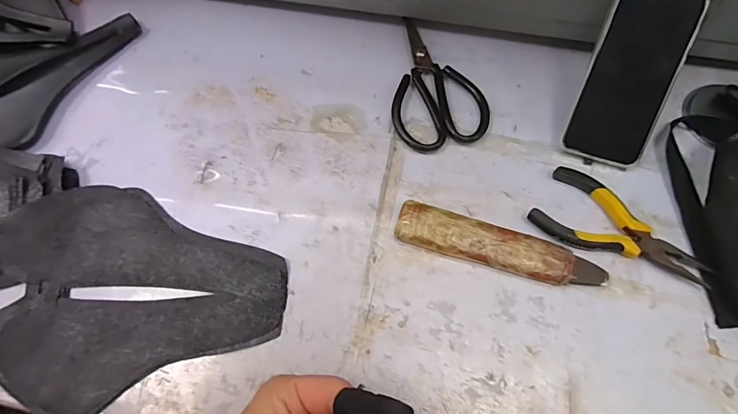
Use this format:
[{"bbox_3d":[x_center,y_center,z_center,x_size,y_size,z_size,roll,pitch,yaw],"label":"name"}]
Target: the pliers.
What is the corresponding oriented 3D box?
[{"bbox_3d":[0.230,0.025,0.384,0.150,0.016,0.069,32,72,13],"label":"pliers"}]

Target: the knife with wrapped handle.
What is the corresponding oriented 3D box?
[{"bbox_3d":[0.118,0.038,0.387,0.185,0.019,0.039,16,69,8],"label":"knife with wrapped handle"}]

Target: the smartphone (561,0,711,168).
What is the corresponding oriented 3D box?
[{"bbox_3d":[0.247,-0.123,0.396,0.076,0.010,0.161,17,106,8],"label":"smartphone"}]

